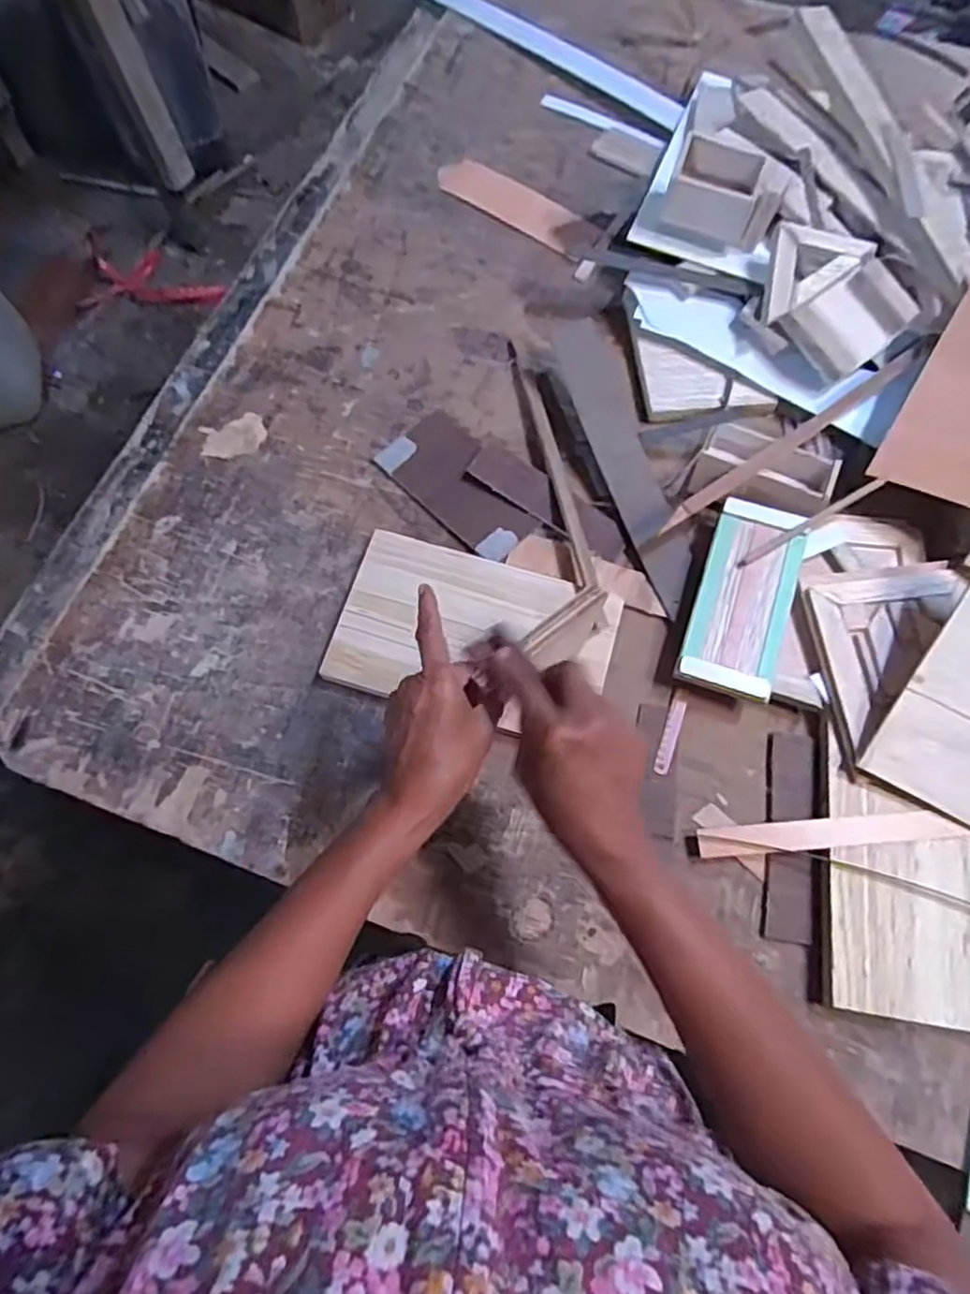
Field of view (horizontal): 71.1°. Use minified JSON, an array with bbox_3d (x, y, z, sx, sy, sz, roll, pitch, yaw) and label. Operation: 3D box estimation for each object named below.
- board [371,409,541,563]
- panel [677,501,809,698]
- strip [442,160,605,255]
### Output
[{"bbox_3d":[-0.020,-0.158,0.656,0.163,0.011,0.085,43,81,15],"label":"board"},{"bbox_3d":[0.228,-0.045,0.591,0.078,0.016,0.179,18,75,8],"label":"panel"},{"bbox_3d":[0.040,-0.508,0.781,0.208,0.005,0.062,35,73,14],"label":"strip"}]

